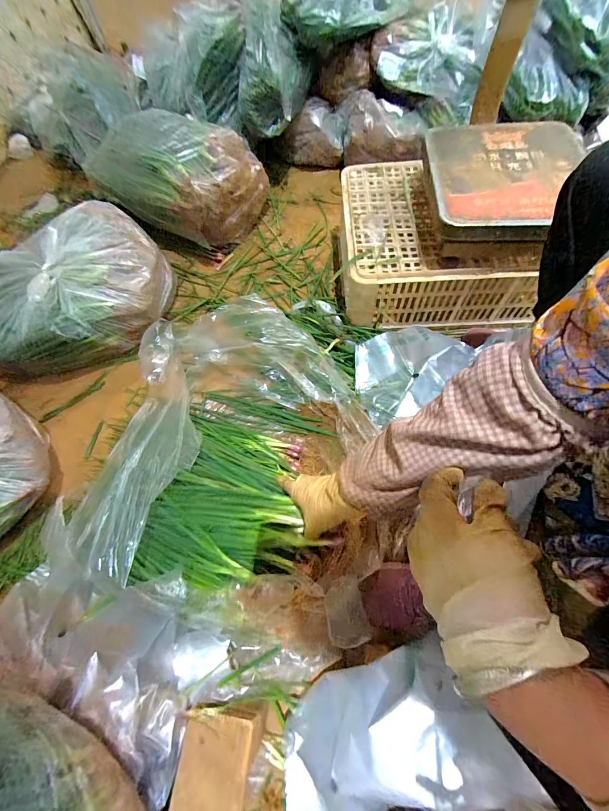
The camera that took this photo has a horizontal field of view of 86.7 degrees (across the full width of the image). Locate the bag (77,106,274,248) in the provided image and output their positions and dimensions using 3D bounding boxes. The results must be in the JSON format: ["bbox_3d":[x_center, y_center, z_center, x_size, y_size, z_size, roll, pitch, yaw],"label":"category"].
[{"bbox_3d":[-0.352,-0.657,0.908,0.428,0.198,0.307,28,70,15],"label":"bag"}]

